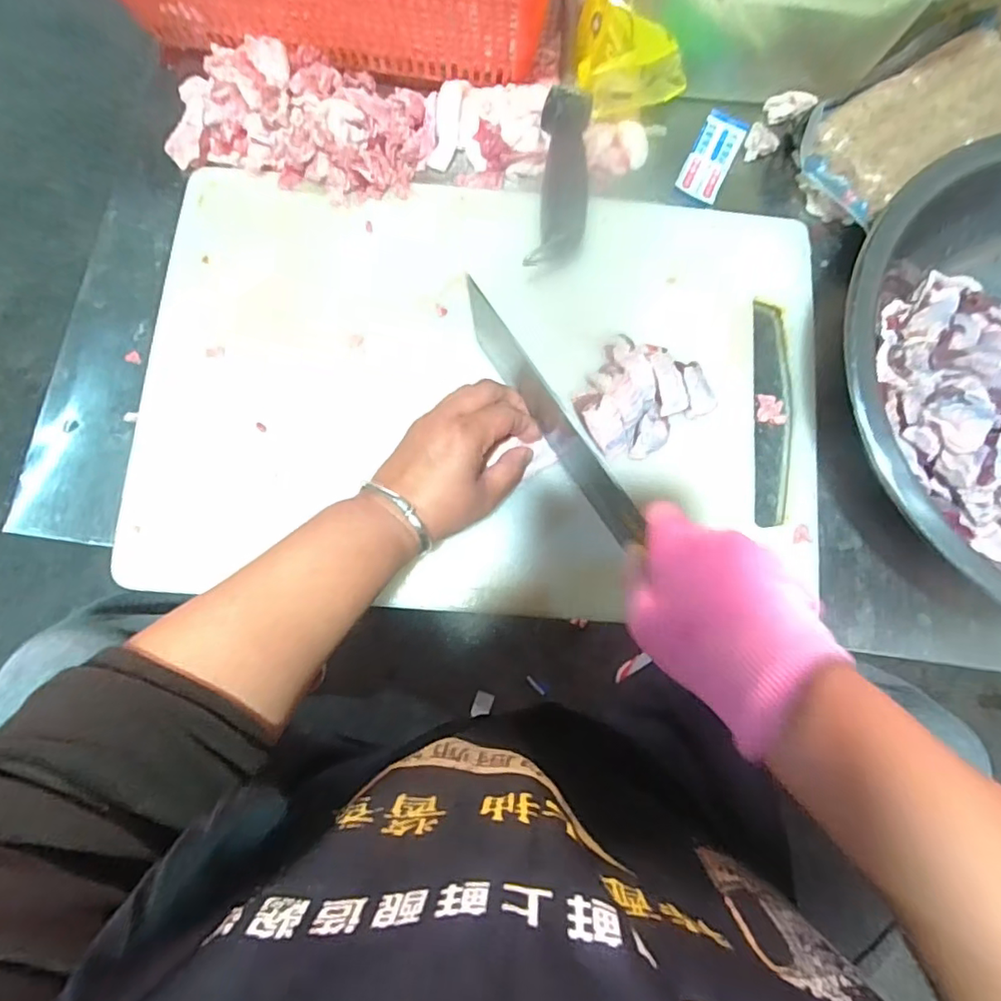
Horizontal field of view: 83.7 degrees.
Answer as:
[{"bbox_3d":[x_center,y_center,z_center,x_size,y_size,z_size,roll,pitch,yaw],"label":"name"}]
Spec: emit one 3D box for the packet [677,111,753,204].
[{"bbox_3d":[0.173,-0.280,0.456,0.034,0.010,0.087,26,80,1],"label":"packet"}]

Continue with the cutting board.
[{"bbox_3d":[-0.007,-0.080,0.402,0.476,0.031,0.311,4,84,-3],"label":"cutting board"}]

